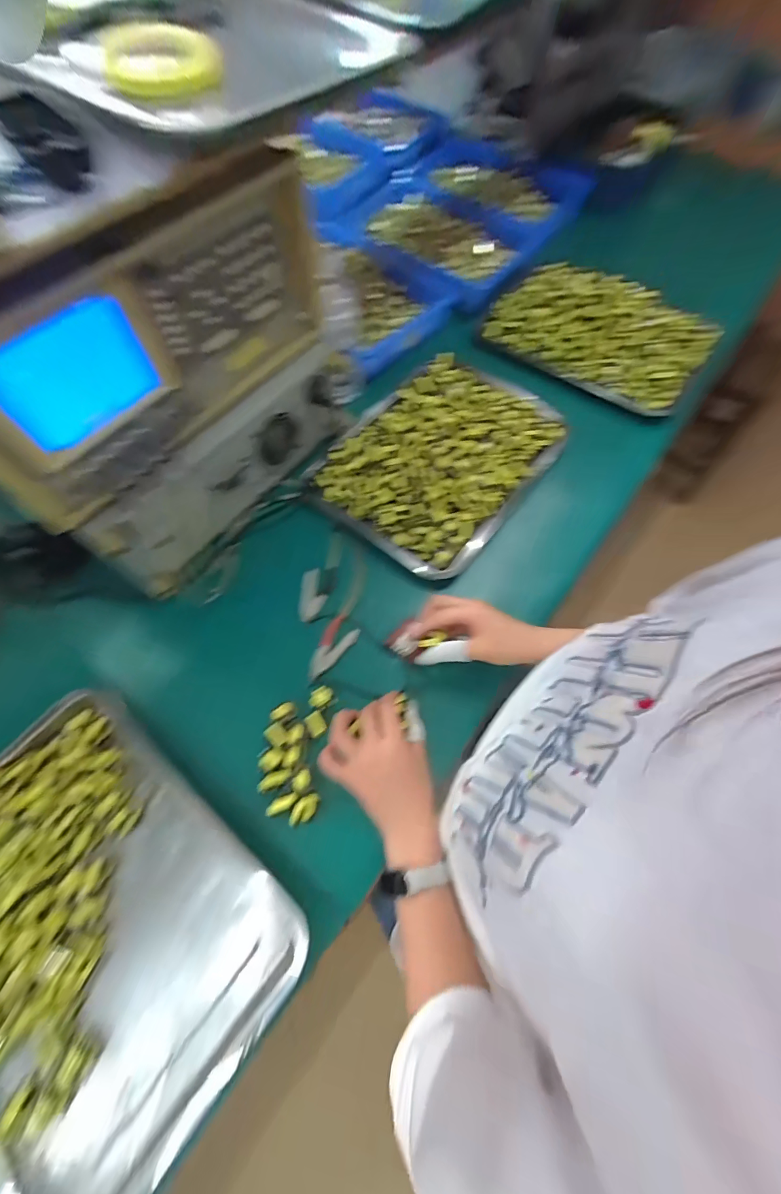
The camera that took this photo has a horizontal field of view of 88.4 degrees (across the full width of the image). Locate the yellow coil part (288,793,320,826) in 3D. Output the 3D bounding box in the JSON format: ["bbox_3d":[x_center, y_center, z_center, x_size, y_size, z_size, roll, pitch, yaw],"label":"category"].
[{"bbox_3d":[-0.092,0.228,0.428,0.021,0.013,0.039,38,71,14],"label":"yellow coil part"}]

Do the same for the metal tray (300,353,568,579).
[{"bbox_3d":[0.079,-0.233,0.621,0.283,0.063,0.376,36,71,14],"label":"metal tray"}]

